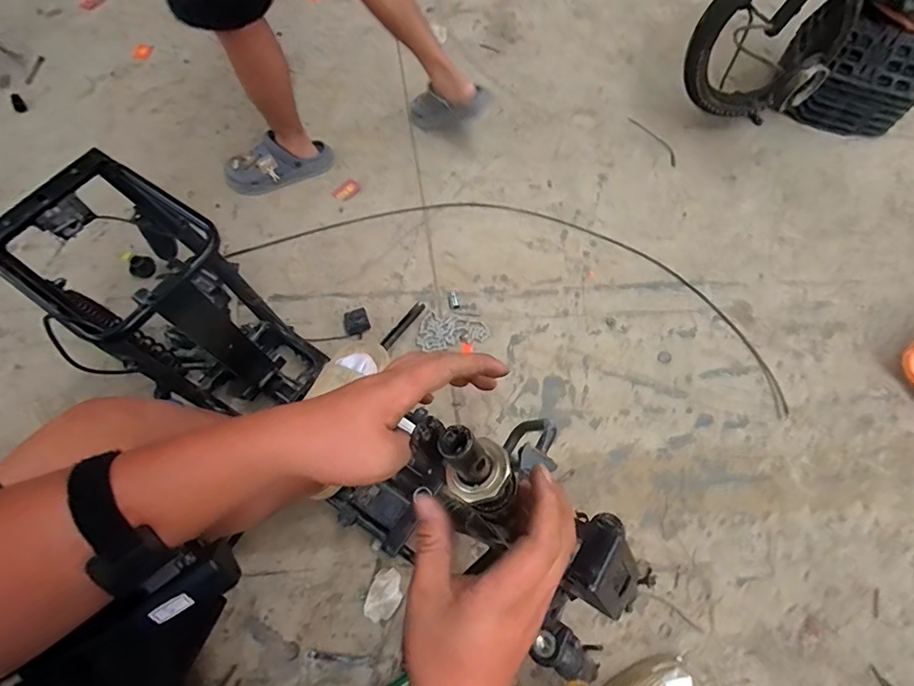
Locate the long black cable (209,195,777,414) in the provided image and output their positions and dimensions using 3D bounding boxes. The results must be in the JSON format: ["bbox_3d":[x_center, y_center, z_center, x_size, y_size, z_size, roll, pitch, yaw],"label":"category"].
[{"bbox_3d":[0.119,-0.186,1.117,1.249,0.022,0.363,16,66,7],"label":"long black cable"}]

